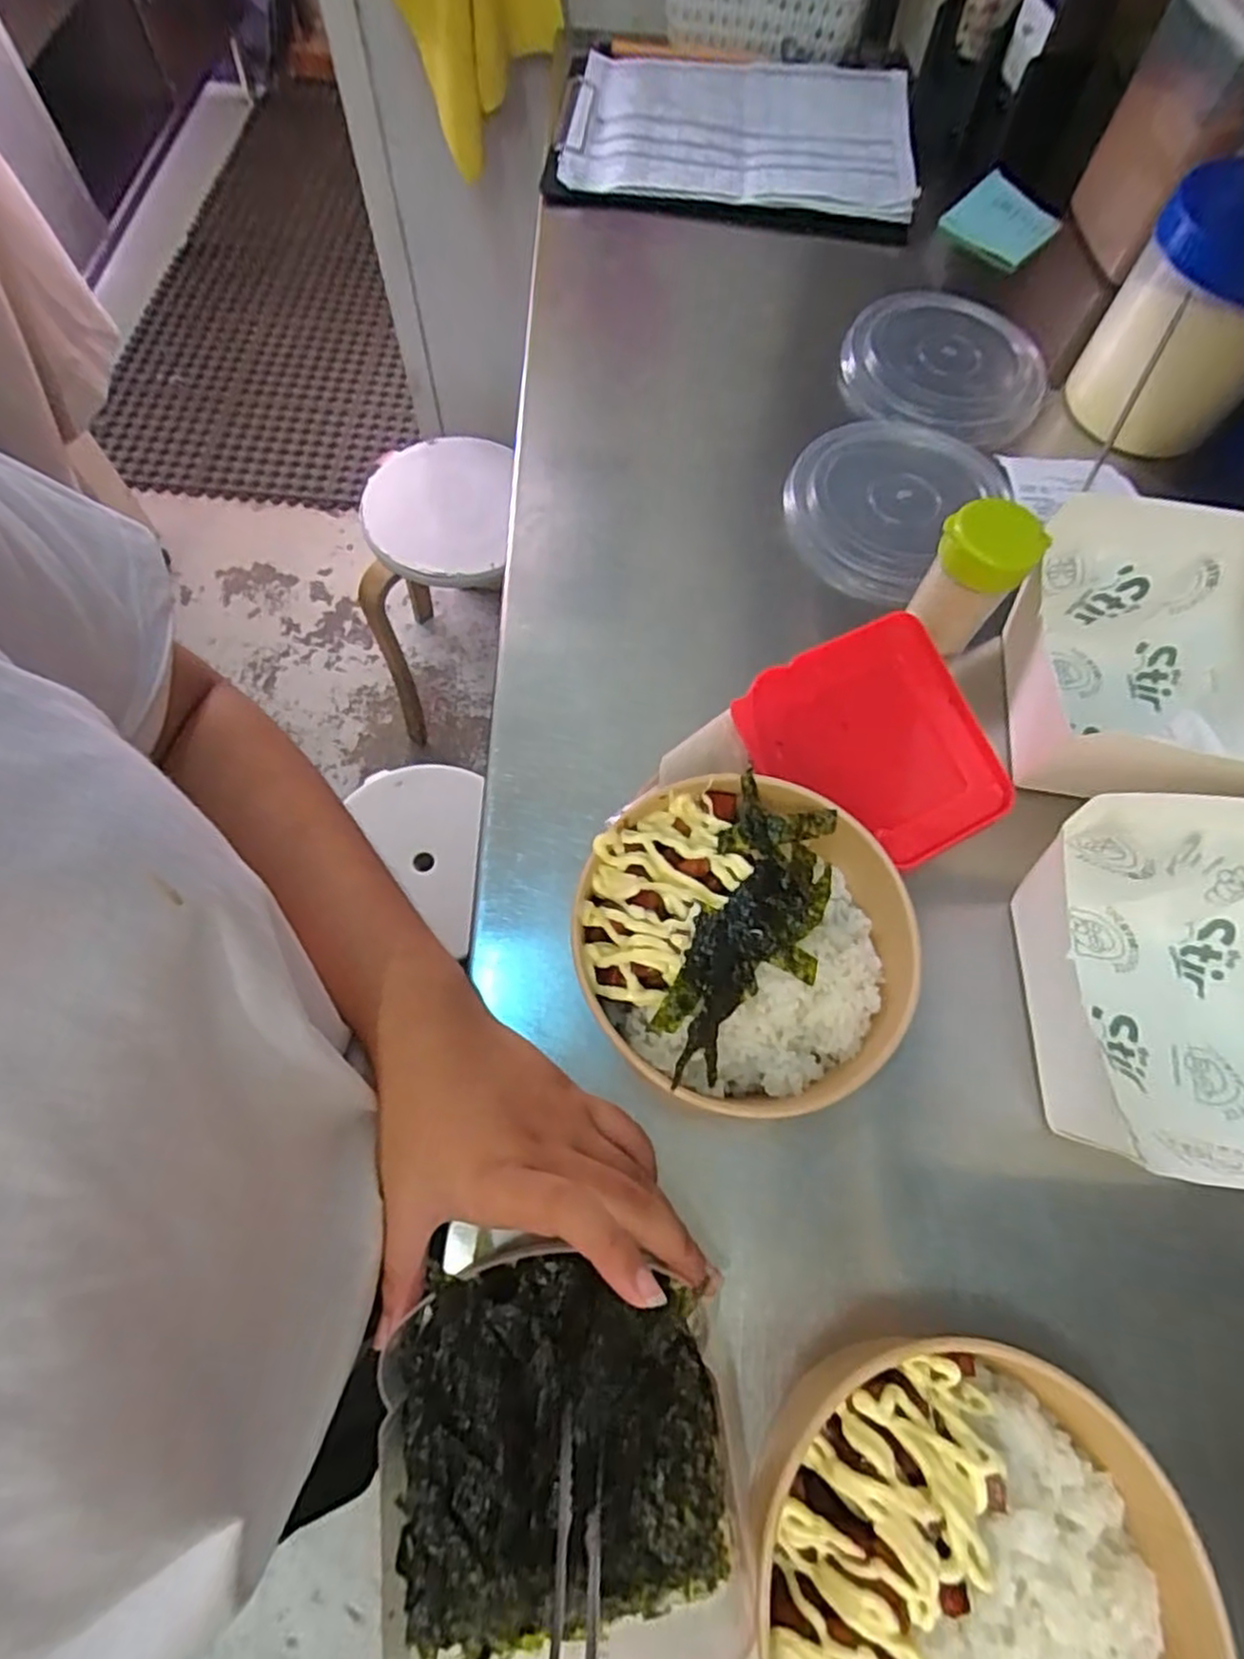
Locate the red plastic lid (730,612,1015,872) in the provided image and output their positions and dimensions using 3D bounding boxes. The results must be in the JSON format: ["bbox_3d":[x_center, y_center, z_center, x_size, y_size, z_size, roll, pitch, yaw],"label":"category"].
[{"bbox_3d":[0.135,-0.041,0.386,0.123,0.008,0.123,-27,88,-12],"label":"red plastic lid"}]

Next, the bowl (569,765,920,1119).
[{"bbox_3d":[0.054,0.053,0.324,0.140,0.059,0.136,1,67,-3],"label":"bowl"}]

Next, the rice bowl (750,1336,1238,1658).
[{"bbox_3d":[0.114,0.249,0.240,0.136,0.052,0.139,1,67,-3],"label":"rice bowl"}]

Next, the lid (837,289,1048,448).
[{"bbox_3d":[0.235,-0.341,0.530,0.141,0.009,0.142,1,67,-3],"label":"lid"}]

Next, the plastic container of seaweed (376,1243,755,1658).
[{"bbox_3d":[-0.023,0.226,0.263,0.122,0.042,0.128,-7,66,0],"label":"plastic container of seaweed"}]

